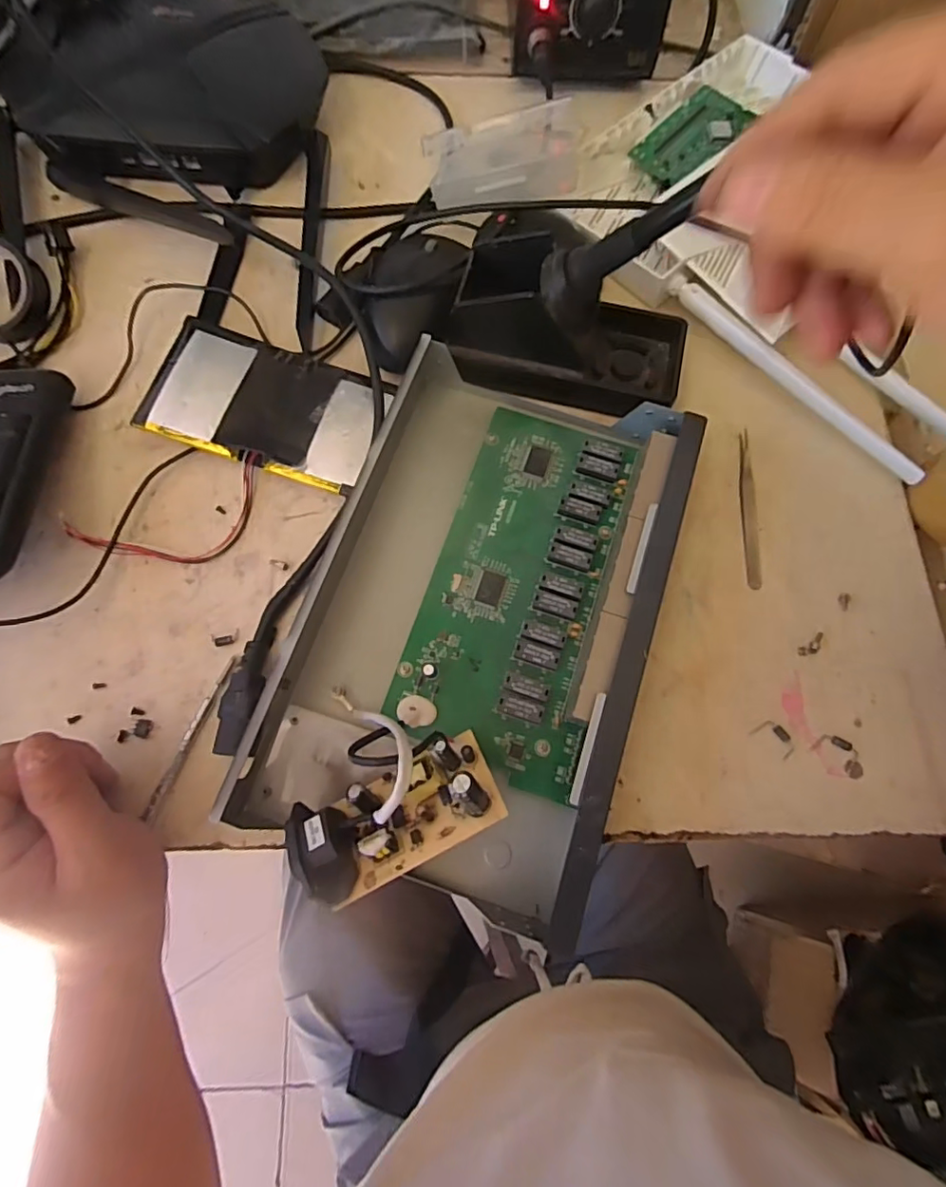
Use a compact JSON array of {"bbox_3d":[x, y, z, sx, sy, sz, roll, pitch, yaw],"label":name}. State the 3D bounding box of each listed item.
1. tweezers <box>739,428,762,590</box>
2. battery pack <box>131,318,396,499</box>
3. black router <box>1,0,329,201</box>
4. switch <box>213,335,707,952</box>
[{"bbox_3d":[0.176,-0.054,0.354,0.010,0.004,0.105,3,75,-1],"label":"tweezers"},{"bbox_3d":[-0.128,-0.119,0.351,0.139,0.016,0.083,18,77,3],"label":"battery pack"},{"bbox_3d":[-0.217,-0.379,0.410,0.202,0.031,0.172,17,75,3],"label":"black router"},{"bbox_3d":[0.003,0.007,0.306,0.185,0.046,0.303,20,75,4],"label":"switch"}]

